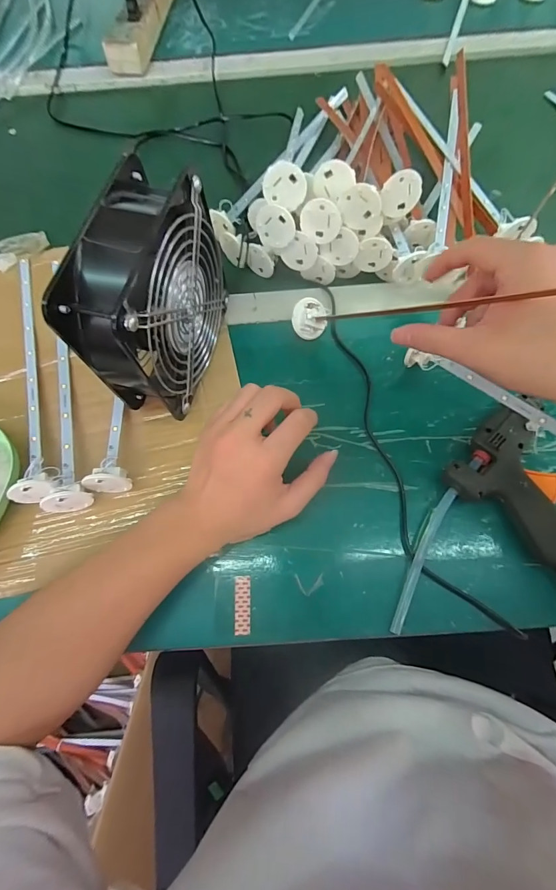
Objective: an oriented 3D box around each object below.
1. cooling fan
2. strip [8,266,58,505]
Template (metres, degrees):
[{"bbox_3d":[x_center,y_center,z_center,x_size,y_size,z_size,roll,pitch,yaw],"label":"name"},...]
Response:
[{"bbox_3d":[-0.097,-0.115,0.319,0.065,0.155,0.151,16,71,8],"label":"cooling fan"},{"bbox_3d":[-0.251,-0.086,0.370,0.033,0.029,0.294,-20,70,-5],"label":"strip"}]

